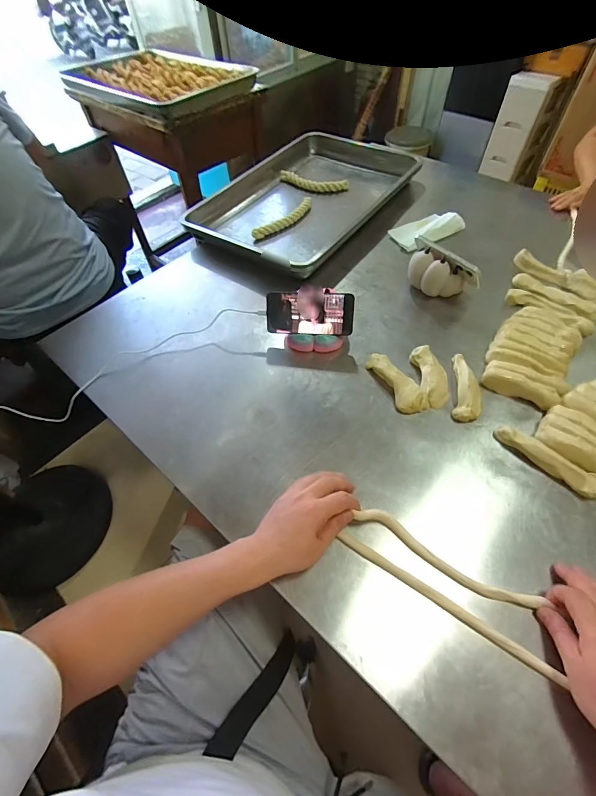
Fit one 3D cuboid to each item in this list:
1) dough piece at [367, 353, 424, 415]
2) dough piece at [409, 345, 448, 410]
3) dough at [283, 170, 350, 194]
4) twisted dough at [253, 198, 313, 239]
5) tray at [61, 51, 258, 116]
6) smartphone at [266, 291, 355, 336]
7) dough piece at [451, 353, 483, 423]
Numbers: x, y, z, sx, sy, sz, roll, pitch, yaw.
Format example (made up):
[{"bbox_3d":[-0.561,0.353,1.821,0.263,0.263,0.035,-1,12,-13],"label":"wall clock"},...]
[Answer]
[{"bbox_3d":[0.171,-0.031,0.611,0.044,0.030,0.129,-23,56,-11],"label":"dough piece"},{"bbox_3d":[0.235,-0.037,0.615,0.050,0.023,0.127,-1,55,5],"label":"dough piece"},{"bbox_3d":[0.042,-0.650,1.049,0.220,0.029,0.059,24,60,18],"label":"dough"},{"bbox_3d":[-0.037,-0.481,0.937,0.208,0.026,0.035,-40,61,-21],"label":"twisted dough"},{"bbox_3d":[-0.514,-1.134,1.228,0.687,0.056,0.471,35,64,23],"label":"tray"},{"bbox_3d":[0.023,-0.161,0.664,0.162,0.077,0.013,3,25,7],"label":"smartphone"},{"bbox_3d":[0.293,-0.023,0.601,0.043,0.023,0.142,9,56,11],"label":"dough piece"}]

